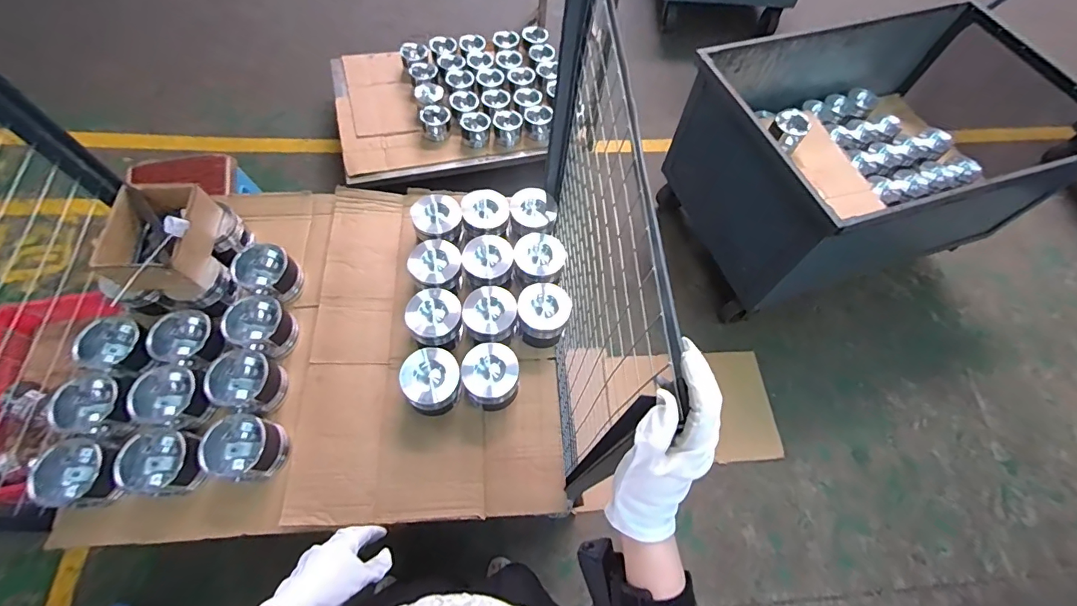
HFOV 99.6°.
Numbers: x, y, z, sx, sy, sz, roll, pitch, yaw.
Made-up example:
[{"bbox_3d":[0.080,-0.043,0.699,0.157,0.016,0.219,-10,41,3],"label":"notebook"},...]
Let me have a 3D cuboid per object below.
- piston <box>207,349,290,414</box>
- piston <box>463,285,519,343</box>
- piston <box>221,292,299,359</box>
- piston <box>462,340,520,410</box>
[{"bbox_3d":[-0.579,0.158,0.905,0.119,0.079,0.113,1,62,-2],"label":"piston"},{"bbox_3d":[-0.104,0.028,0.988,0.114,0.087,0.108,5,62,0],"label":"piston"},{"bbox_3d":[-0.582,0.050,0.959,0.121,0.079,0.112,1,62,-2],"label":"piston"},{"bbox_3d":[-0.098,0.146,0.931,0.117,0.087,0.127,1,62,-2],"label":"piston"}]

